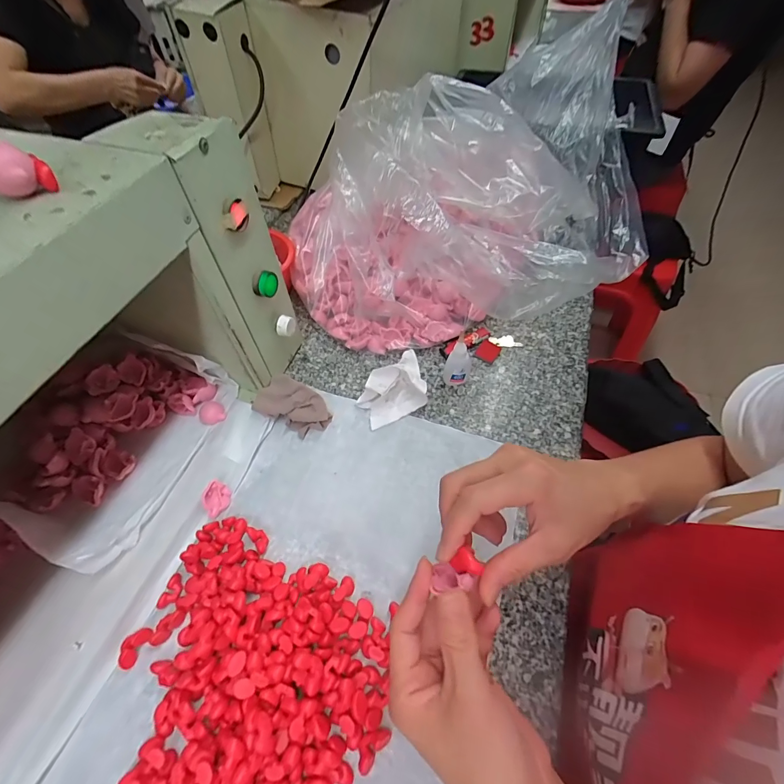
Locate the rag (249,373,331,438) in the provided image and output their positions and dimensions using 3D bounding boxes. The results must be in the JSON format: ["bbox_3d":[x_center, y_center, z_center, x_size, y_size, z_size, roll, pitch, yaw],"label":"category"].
[{"bbox_3d":[-0.122,0.020,0.468,0.087,0.042,0.056,26,58,20],"label":"rag"}]

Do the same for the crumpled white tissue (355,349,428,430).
[{"bbox_3d":[0.010,-0.011,0.480,0.065,0.047,0.113,32,60,23],"label":"crumpled white tissue"}]

